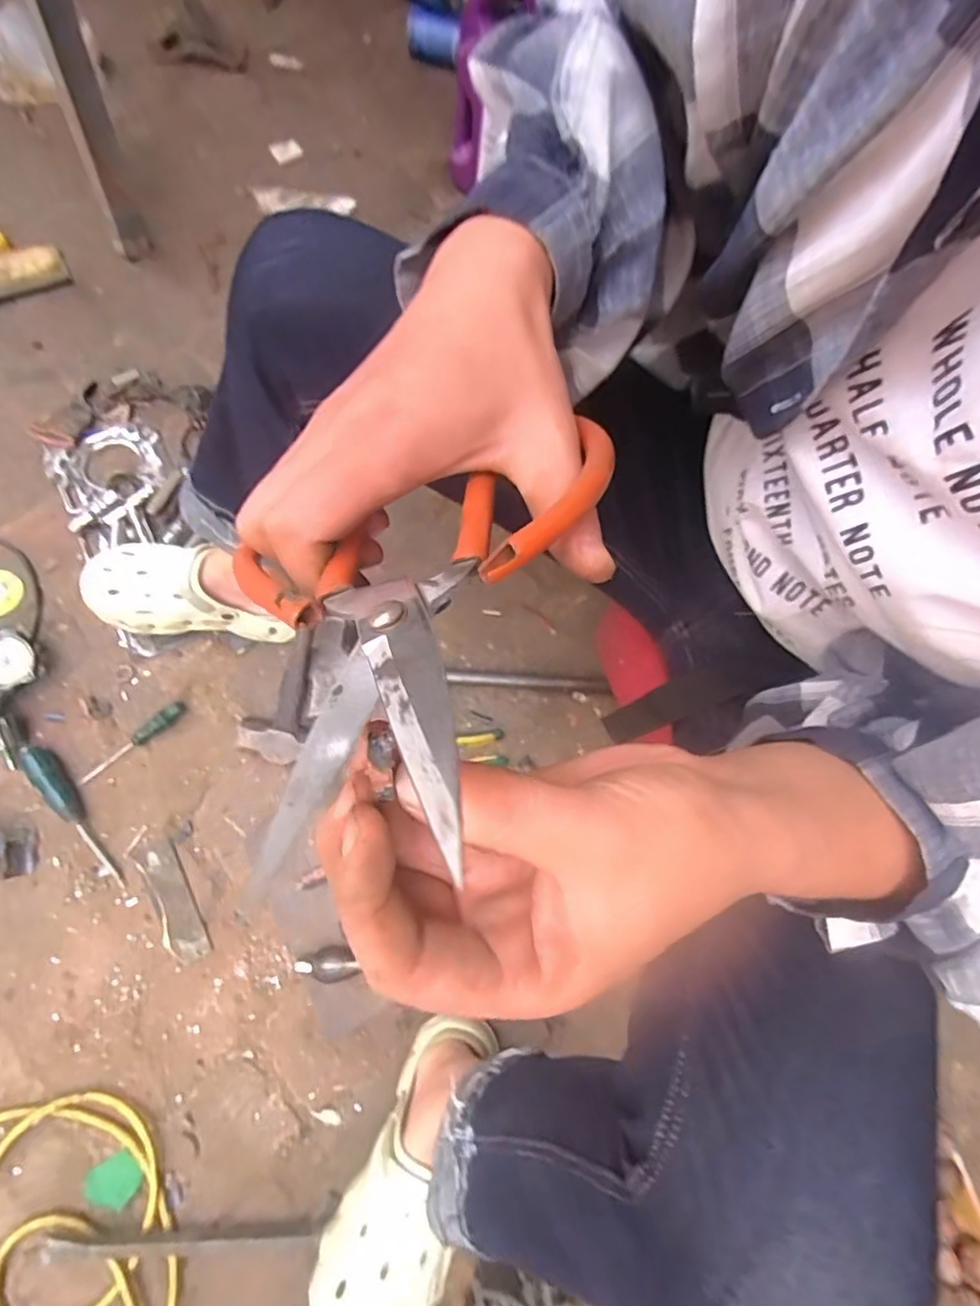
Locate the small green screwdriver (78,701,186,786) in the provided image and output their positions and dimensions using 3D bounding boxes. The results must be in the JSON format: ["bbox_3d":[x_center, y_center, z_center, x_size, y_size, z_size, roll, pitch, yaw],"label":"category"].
[{"bbox_3d":[-0.421,0.104,0.722,0.135,0.017,0.022,-40,80,-16],"label":"small green screwdriver"}]

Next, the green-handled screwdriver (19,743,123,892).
[{"bbox_3d":[-0.465,0.183,0.685,0.032,0.026,0.184,-34,90,-16],"label":"green-handled screwdriver"}]

